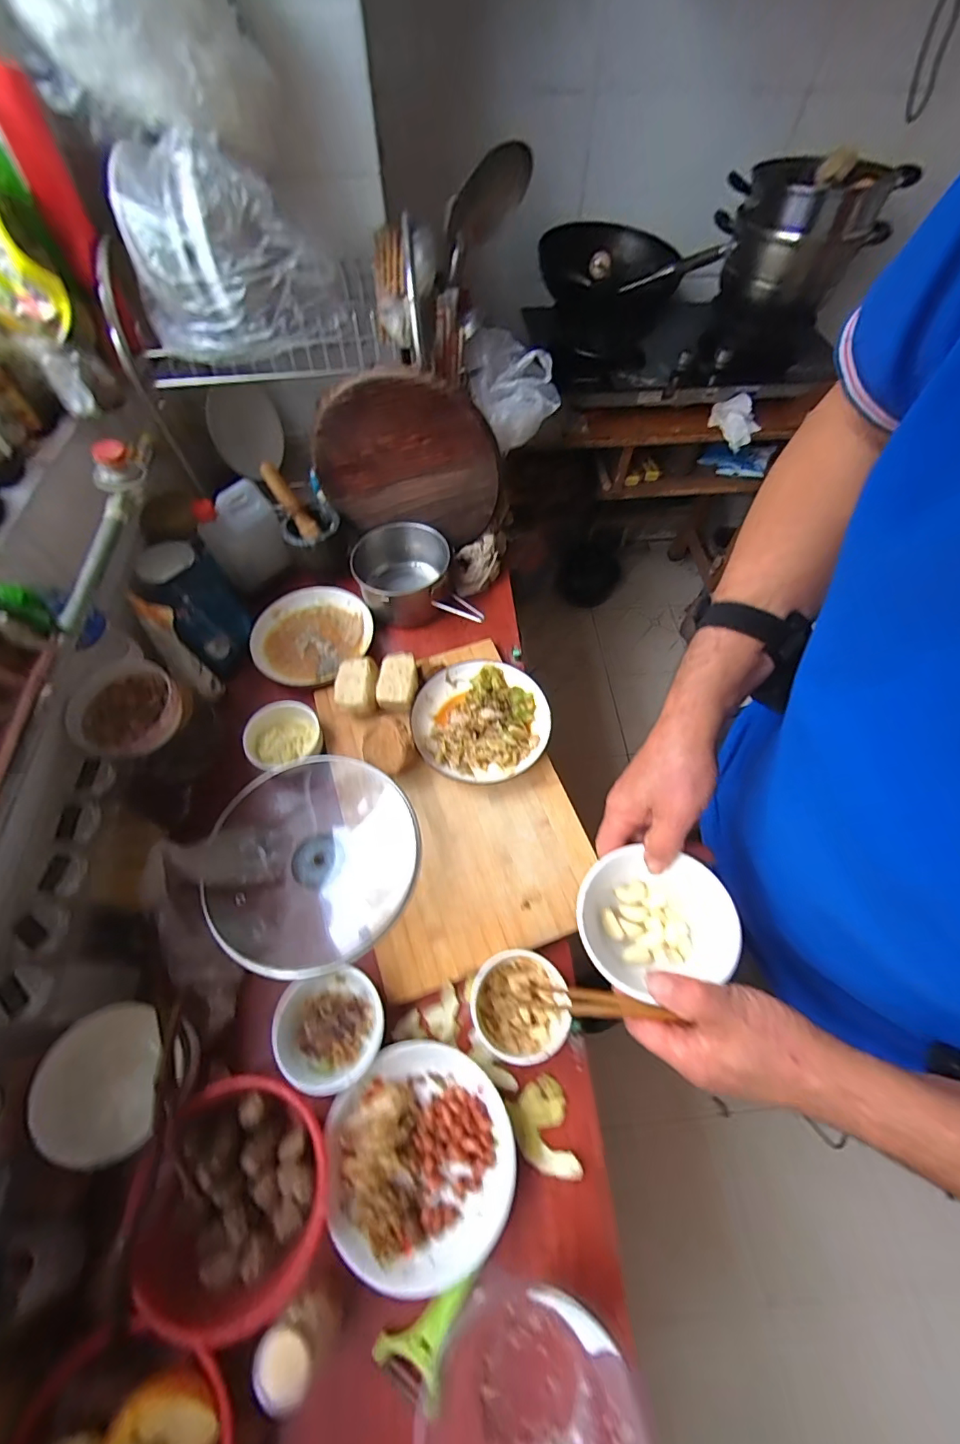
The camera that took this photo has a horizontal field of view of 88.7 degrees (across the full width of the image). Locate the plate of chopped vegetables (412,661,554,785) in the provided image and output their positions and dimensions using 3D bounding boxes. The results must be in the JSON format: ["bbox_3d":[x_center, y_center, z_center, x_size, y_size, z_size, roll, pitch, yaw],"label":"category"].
[{"bbox_3d":[0.002,0.001,0.729,0.192,0.043,0.194,0,61,-1],"label":"plate of chopped vegetables"}]

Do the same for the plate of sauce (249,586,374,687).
[{"bbox_3d":[-0.282,-0.143,0.828,0.193,0.030,0.192,0,61,-1],"label":"plate of sauce"}]

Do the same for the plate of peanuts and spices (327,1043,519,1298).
[{"bbox_3d":[-0.059,0.436,0.498,0.178,0.032,0.185,0,61,-1],"label":"plate of peanuts and spices"}]

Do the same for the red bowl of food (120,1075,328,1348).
[{"bbox_3d":[-0.244,0.457,0.484,0.188,0.090,0.180,0,61,-1],"label":"red bowl of food"}]

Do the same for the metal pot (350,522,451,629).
[{"bbox_3d":[-0.133,-0.255,0.852,0.157,0.081,0.168,-9,61,-6],"label":"metal pot"}]

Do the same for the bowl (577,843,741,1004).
[{"bbox_3d":[0.133,0.151,0.382,0.097,0.061,0.097,-9,61,-6],"label":"bowl"}]

